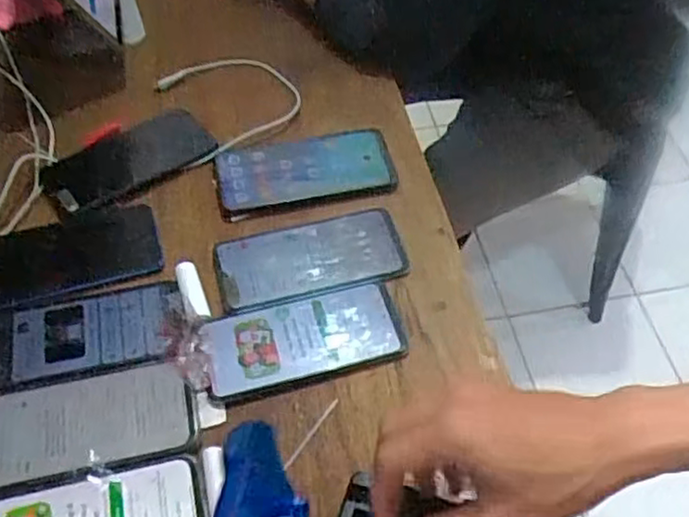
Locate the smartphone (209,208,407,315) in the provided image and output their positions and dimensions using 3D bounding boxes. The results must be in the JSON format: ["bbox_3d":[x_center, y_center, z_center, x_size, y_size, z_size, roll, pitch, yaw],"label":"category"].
[{"bbox_3d":[-0.029,-0.001,0.622,0.169,0.009,0.081,-15,56,-10],"label":"smartphone"}]

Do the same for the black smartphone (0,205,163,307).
[{"bbox_3d":[-0.248,-0.005,0.611,0.158,0.009,0.076,-16,56,-11],"label":"black smartphone"}]

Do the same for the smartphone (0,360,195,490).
[{"bbox_3d":[-0.203,0.121,0.525,0.166,0.012,0.084,-10,55,-7],"label":"smartphone"}]

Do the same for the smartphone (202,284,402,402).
[{"bbox_3d":[-0.034,0.065,0.573,0.160,0.016,0.077,-13,56,-9],"label":"smartphone"}]

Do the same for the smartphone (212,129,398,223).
[{"bbox_3d":[-0.040,-0.087,0.681,0.175,0.010,0.088,-14,56,-9],"label":"smartphone"}]

